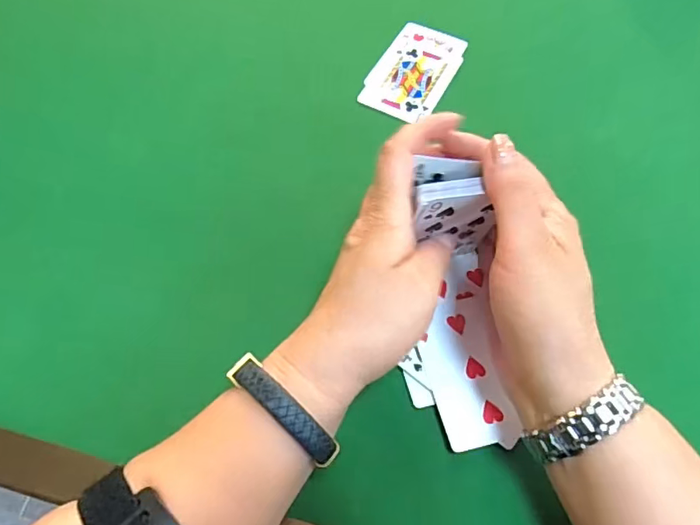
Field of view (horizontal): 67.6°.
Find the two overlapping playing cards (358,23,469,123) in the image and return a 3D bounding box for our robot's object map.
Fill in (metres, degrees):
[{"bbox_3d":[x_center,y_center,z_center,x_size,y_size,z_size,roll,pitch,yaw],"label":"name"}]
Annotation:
[{"bbox_3d":[0.053,-0.157,0.430,0.060,0.005,0.103,25,66,11],"label":"two overlapping playing cards"}]

